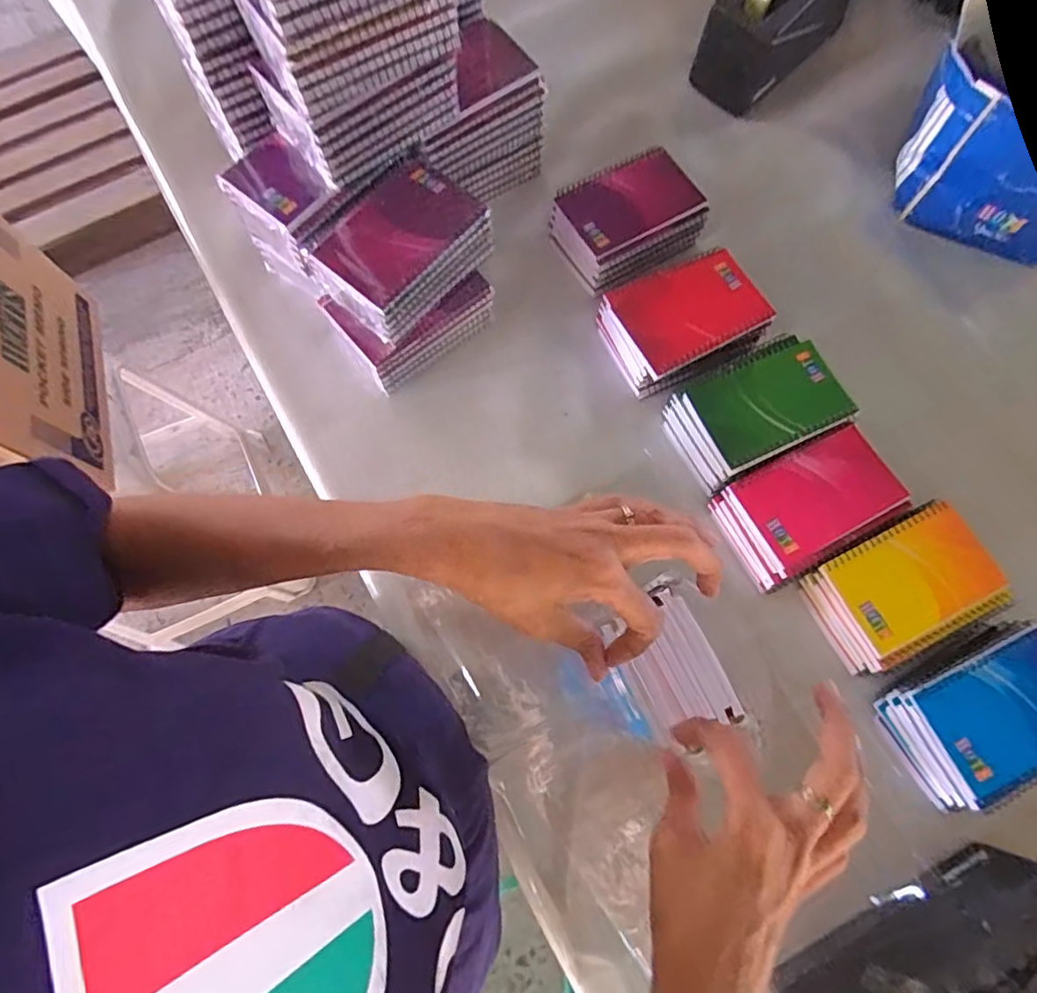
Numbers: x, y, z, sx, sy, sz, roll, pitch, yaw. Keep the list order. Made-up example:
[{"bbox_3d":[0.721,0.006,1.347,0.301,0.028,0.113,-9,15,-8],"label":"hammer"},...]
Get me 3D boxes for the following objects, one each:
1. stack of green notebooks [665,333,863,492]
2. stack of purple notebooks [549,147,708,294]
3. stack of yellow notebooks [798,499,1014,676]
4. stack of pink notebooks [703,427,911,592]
[{"bbox_3d":[0.210,-0.074,0.543,0.142,0.055,0.097,-25,76,-8],"label":"stack of green notebooks"},{"bbox_3d":[0.112,-0.280,0.606,0.136,0.045,0.102,-31,76,-10],"label":"stack of purple notebooks"},{"bbox_3d":[0.319,0.075,0.497,0.135,0.041,0.097,-25,76,-8],"label":"stack of yellow notebooks"},{"bbox_3d":[0.251,0.010,0.528,0.136,0.058,0.093,-27,76,-9],"label":"stack of pink notebooks"}]

